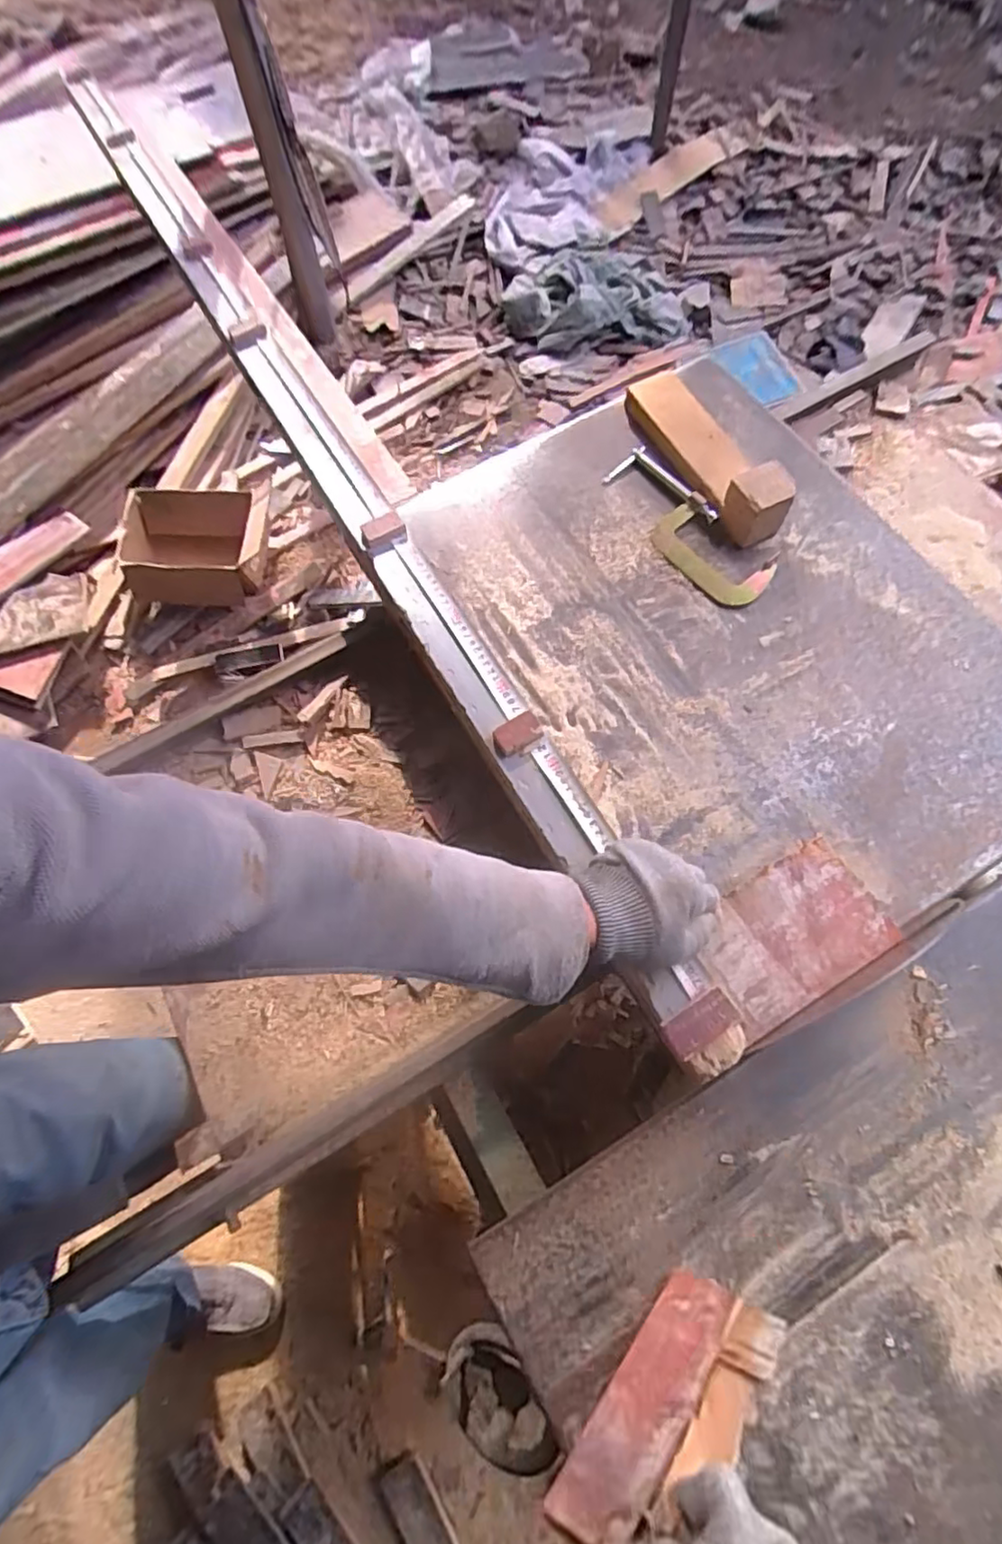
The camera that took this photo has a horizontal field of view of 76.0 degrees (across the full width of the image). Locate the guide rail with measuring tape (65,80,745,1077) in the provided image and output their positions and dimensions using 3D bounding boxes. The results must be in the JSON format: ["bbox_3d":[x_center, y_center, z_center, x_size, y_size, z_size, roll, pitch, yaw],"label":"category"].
[{"bbox_3d":[-0.211,-0.381,0.760,0.065,0.049,1.499,-27,72,-16],"label":"guide rail with measuring tape"}]

